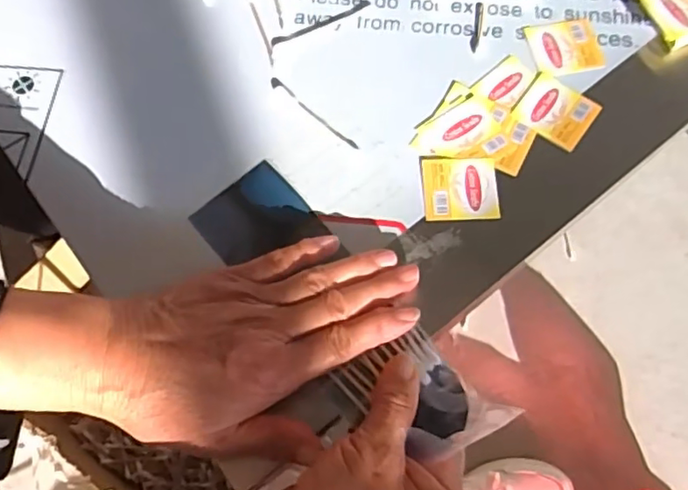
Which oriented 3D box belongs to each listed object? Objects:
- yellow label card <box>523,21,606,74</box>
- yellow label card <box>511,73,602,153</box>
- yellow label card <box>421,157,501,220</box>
[{"bbox_3d":[0.146,-0.130,0.387,0.047,0.004,0.037,-8,71,-1],"label":"yellow label card"},{"bbox_3d":[0.133,-0.084,0.370,0.044,0.004,0.039,36,76,13],"label":"yellow label card"},{"bbox_3d":[0.070,-0.034,0.354,0.044,0.004,0.040,-2,71,1],"label":"yellow label card"}]

